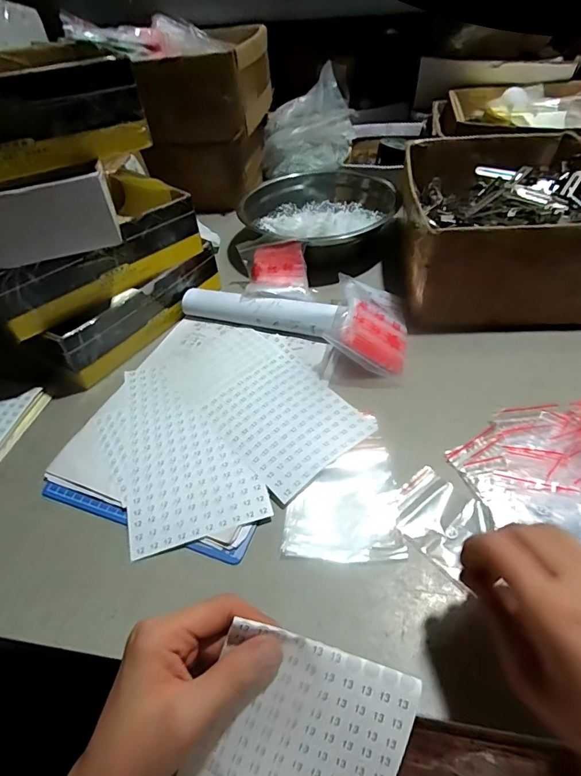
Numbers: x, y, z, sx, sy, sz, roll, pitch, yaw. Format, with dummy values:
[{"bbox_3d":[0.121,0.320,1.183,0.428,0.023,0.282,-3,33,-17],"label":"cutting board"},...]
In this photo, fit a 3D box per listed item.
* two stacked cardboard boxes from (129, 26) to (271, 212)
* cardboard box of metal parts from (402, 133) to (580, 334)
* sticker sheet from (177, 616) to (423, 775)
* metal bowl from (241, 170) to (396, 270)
[{"bbox_3d":[-0.143,-0.488,0.793,0.184,0.223,0.204,3,48,9],"label":"two stacked cardboard boxes"},{"bbox_3d":[0.291,-0.232,0.593,0.260,0.123,0.321,0,48,6],"label":"cardboard box of metal parts"},{"bbox_3d":[0.005,0.224,0.268,0.120,0.010,0.129,21,91,5],"label":"sticker sheet"},{"bbox_3d":[0.039,-0.277,0.684,0.205,0.077,0.205,-3,48,3],"label":"metal bowl"}]

